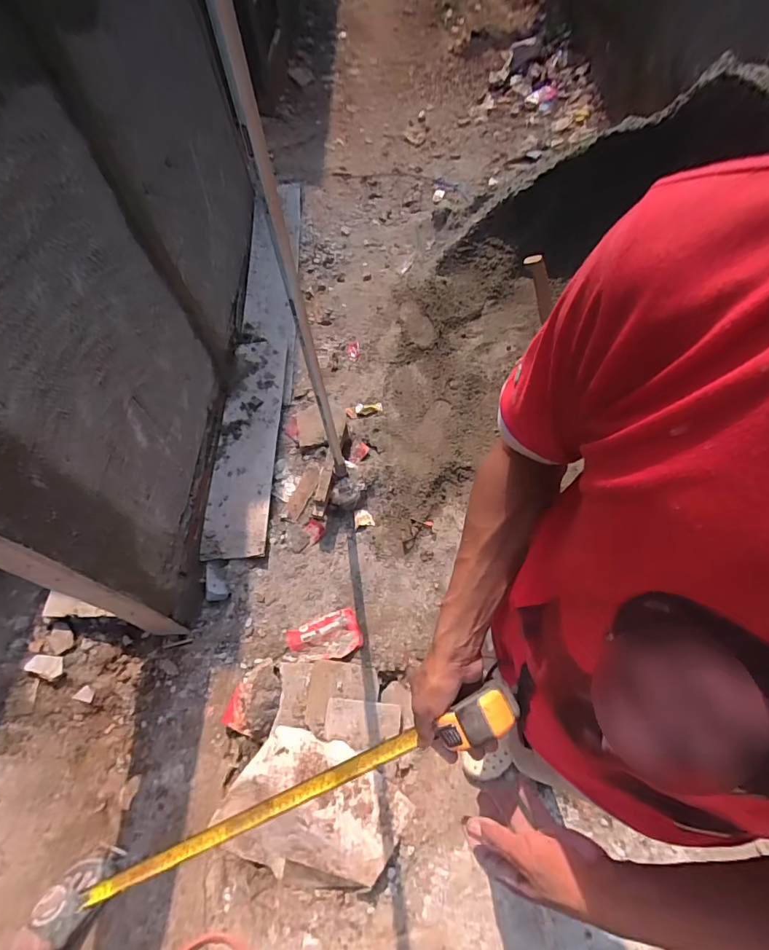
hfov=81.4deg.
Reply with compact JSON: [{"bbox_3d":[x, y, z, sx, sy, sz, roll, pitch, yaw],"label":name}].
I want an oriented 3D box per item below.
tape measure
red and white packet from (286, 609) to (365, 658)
[{"bbox_3d":[-0.113,0.388,0.529,0.591,0.056,0.043,-31,62,11],"label":"tape measure"},{"bbox_3d":[-0.187,0.512,1.401,0.221,0.022,0.138,-19,60,-7],"label":"red and white packet"}]

